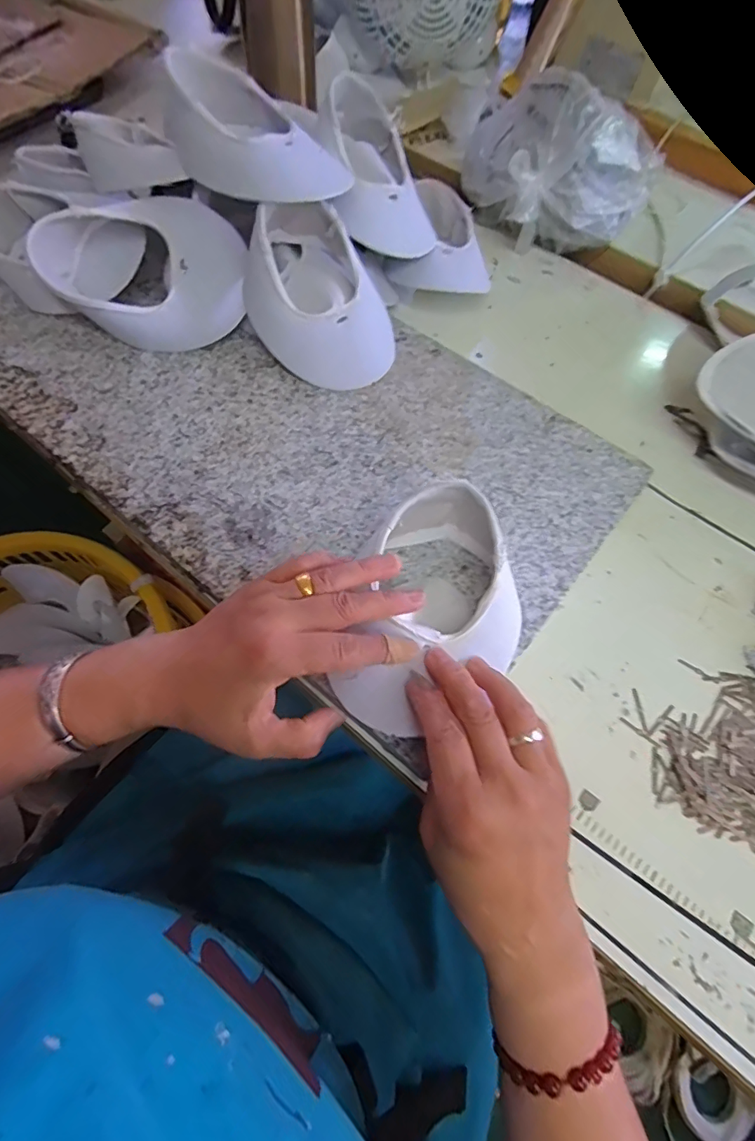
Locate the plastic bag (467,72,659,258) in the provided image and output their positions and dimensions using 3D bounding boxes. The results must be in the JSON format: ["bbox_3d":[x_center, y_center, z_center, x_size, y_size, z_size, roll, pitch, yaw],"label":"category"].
[{"bbox_3d":[0.180,-0.393,0.505,0.194,0.116,0.097,15,64,5],"label":"plastic bag"}]

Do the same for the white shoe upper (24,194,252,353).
[{"bbox_3d":[-0.189,-0.246,0.420,0.155,0.080,0.094,-19,66,-11],"label":"white shoe upper"}]

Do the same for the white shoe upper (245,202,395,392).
[{"bbox_3d":[-0.049,-0.229,0.419,0.112,0.079,0.140,-19,66,-11],"label":"white shoe upper"}]

